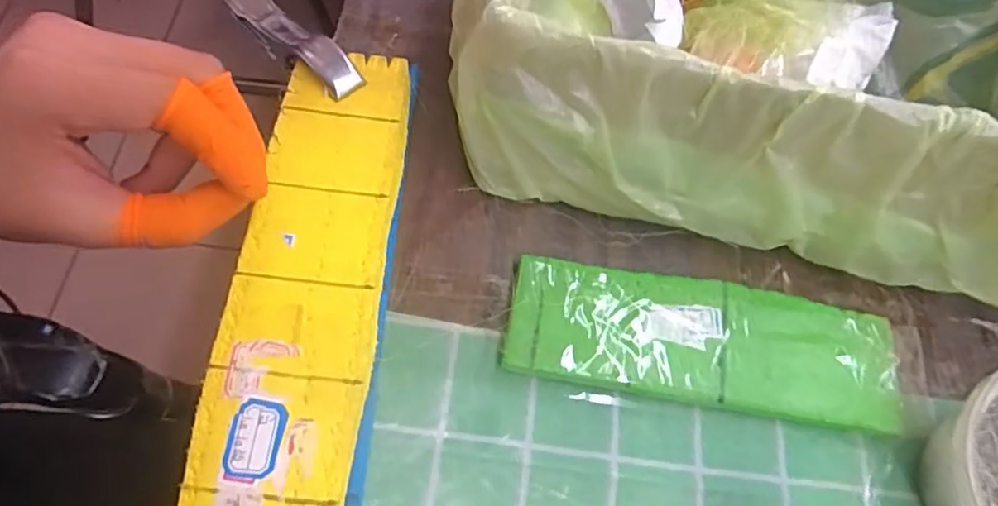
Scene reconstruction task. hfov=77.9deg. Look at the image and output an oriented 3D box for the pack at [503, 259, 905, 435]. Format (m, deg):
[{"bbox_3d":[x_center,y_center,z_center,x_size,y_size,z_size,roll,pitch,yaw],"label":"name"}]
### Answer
[{"bbox_3d":[0.093,0.040,0.284,0.176,0.014,0.057,10,66,0],"label":"pack"}]

